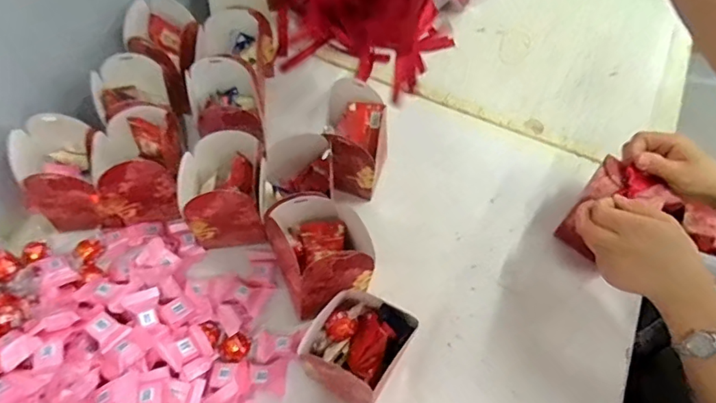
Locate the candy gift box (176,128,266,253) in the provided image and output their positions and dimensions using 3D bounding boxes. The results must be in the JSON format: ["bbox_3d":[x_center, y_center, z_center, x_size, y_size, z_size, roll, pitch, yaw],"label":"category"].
[{"bbox_3d":[-0.147,-0.014,0.586,0.080,0.108,0.095,-2,59,-3],"label":"candy gift box"}]

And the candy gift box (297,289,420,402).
[{"bbox_3d":[-0.002,0.144,0.510,0.088,0.110,0.091,31,63,15],"label":"candy gift box"}]

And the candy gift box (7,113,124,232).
[{"bbox_3d":[-0.324,-0.039,0.588,0.083,0.107,0.103,-5,60,-5],"label":"candy gift box"}]

